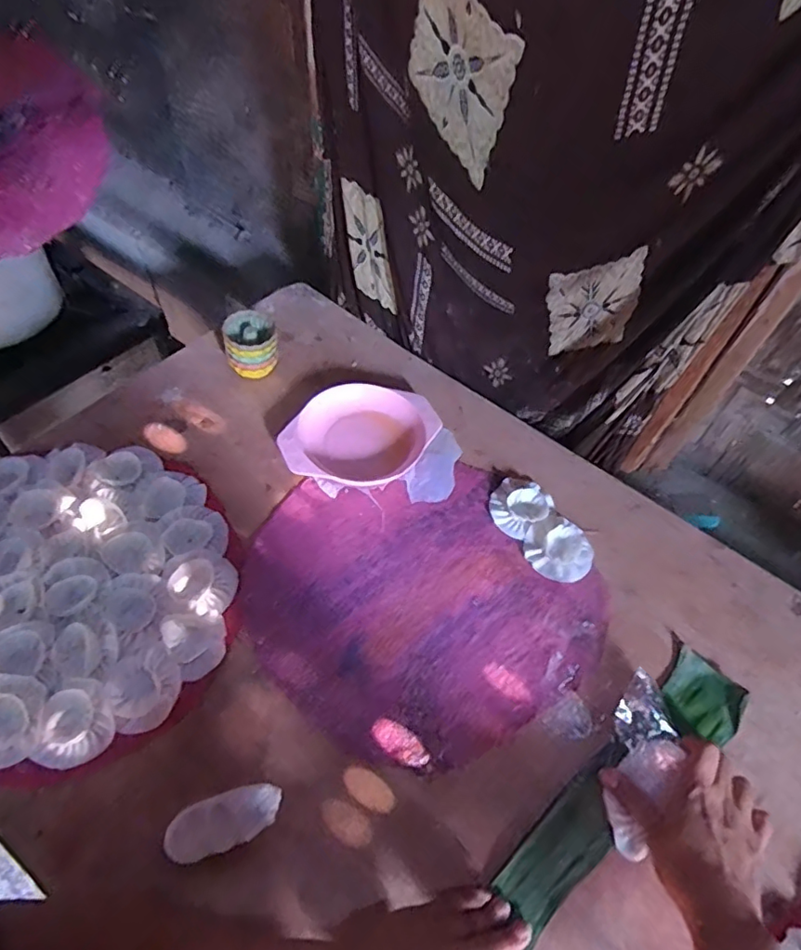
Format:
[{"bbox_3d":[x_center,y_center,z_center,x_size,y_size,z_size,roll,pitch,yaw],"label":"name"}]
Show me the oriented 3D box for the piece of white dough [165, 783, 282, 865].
[{"bbox_3d":[-0.137,0.272,0.441,0.085,0.026,0.038,-12,57,-12],"label":"piece of white dough"}]

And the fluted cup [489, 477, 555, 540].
[{"bbox_3d":[0.135,0.033,0.642,0.063,0.017,0.070,40,61,22],"label":"fluted cup"}]

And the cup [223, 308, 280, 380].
[{"bbox_3d":[-0.185,-0.160,0.704,0.061,0.069,0.063,2,55,-3],"label":"cup"}]

